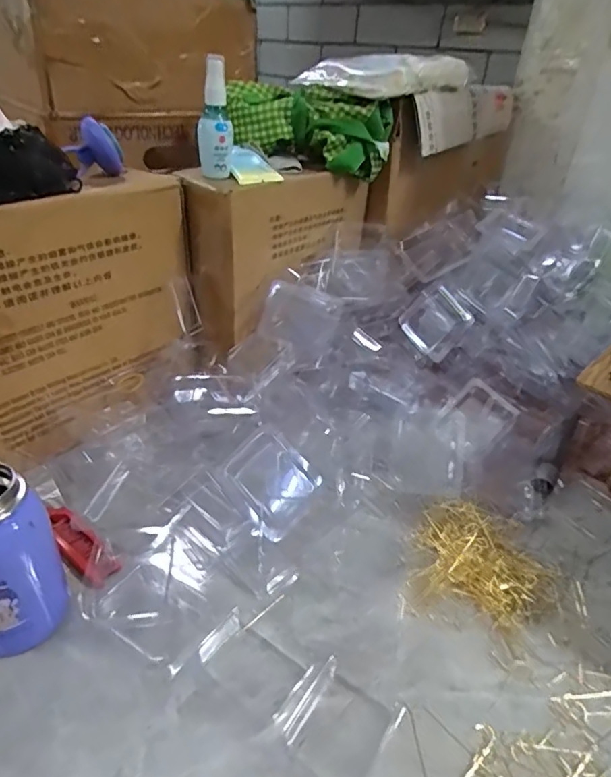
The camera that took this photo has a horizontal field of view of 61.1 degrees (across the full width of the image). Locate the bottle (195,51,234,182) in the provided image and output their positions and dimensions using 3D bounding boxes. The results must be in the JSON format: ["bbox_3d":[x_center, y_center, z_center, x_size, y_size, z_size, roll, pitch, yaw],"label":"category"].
[{"bbox_3d":[-0.101,-0.298,0.575,0.039,0.118,0.030,0,33,-9],"label":"bottle"}]

